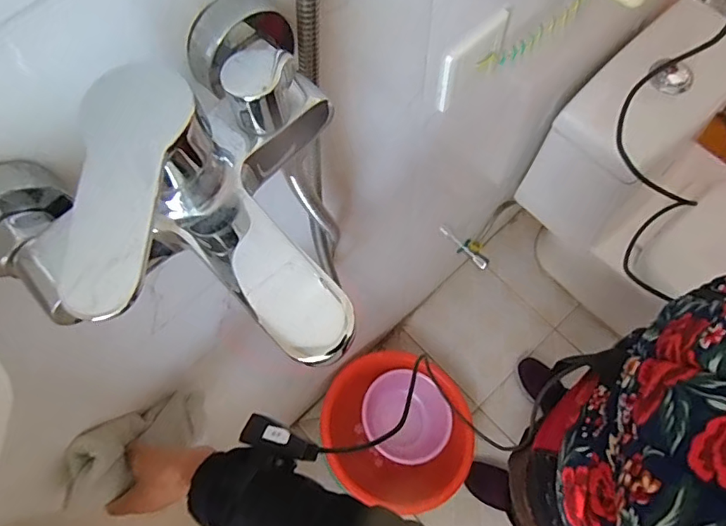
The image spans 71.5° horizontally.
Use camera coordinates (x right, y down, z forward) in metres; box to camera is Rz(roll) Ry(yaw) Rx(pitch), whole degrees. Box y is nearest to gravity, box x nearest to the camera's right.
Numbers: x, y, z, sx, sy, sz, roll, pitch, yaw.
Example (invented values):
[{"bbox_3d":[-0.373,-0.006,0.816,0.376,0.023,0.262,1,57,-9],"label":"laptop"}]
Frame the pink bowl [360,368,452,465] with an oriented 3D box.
[{"bbox_3d":[0.111,0.376,1.248,0.218,0.097,0.208,-1,70,2],"label":"pink bowl"}]

